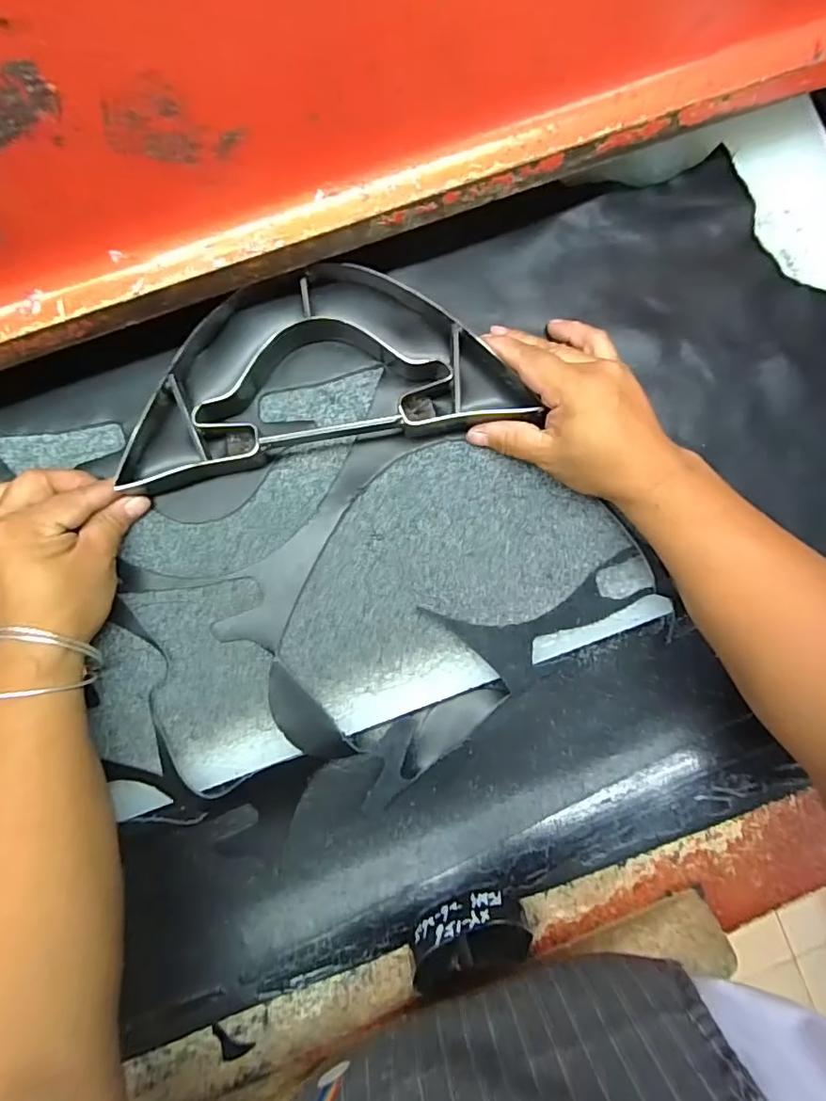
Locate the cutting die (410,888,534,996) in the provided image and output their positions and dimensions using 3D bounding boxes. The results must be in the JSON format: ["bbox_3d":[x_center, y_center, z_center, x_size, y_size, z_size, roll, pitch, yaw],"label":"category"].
[{"bbox_3d":[0.035,0.249,0.344,0.074,0.030,0.039,-28,86,-5],"label":"cutting die"}]

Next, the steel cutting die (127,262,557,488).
[{"bbox_3d":[-0.062,-0.124,0.356,0.268,0.039,0.127,-12,89,-4],"label":"steel cutting die"}]

